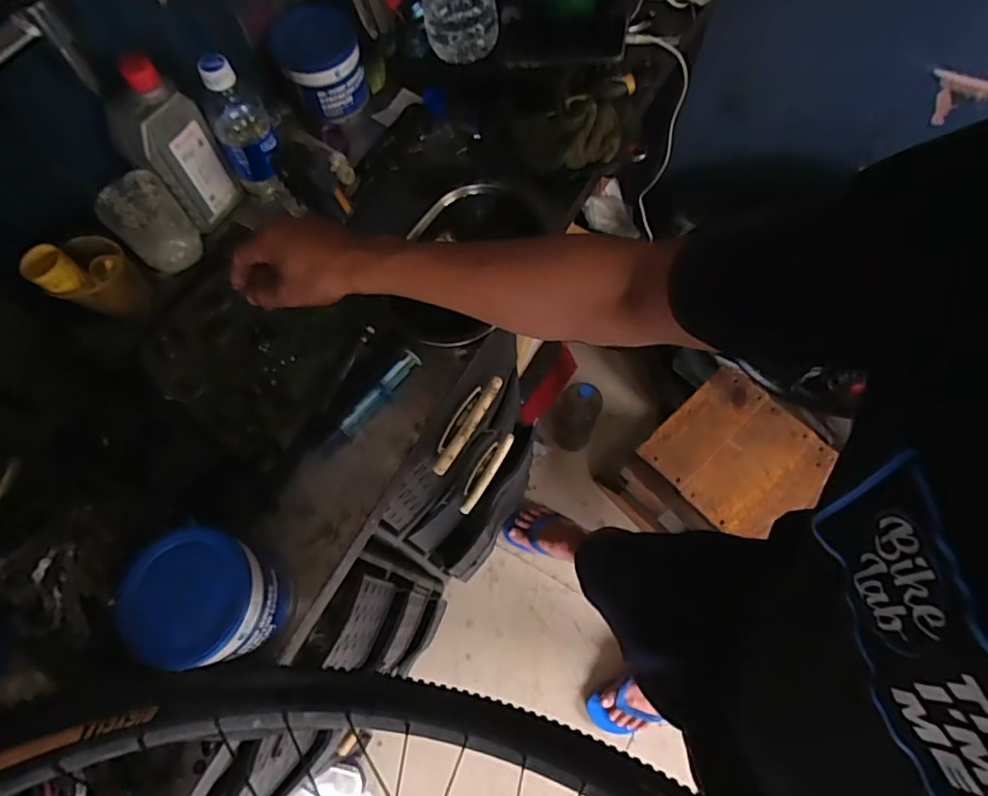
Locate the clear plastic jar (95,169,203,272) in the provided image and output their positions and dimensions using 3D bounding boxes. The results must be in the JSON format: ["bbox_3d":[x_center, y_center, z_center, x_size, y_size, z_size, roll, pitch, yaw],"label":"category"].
[{"bbox_3d":[-0.373,-0.187,0.634,0.070,0.094,0.064,-1,68,2],"label":"clear plastic jar"}]

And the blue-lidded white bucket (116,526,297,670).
[{"bbox_3d":[-0.230,0.166,0.474,0.102,0.089,0.095,-1,68,2],"label":"blue-lidded white bucket"}]

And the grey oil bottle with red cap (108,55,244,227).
[{"bbox_3d":[-0.344,-0.265,0.621,0.049,0.169,0.080,30,72,14],"label":"grey oil bottle with red cap"}]

